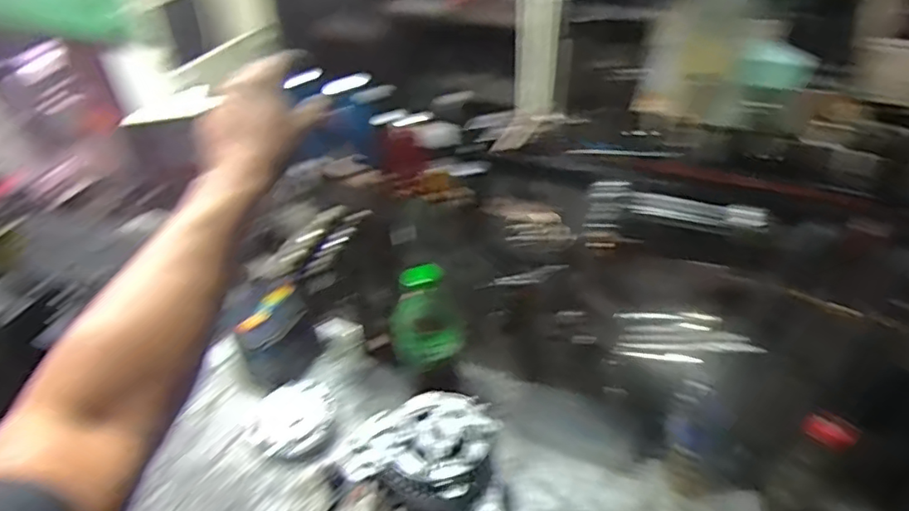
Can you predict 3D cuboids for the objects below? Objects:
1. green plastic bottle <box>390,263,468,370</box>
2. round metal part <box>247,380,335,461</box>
[{"bbox_3d":[-0.033,0.066,0.730,0.084,0.126,0.091,-3,41,-1],"label":"green plastic bottle"},{"bbox_3d":[-0.226,0.228,0.823,0.113,0.017,0.112,-1,41,1],"label":"round metal part"}]

